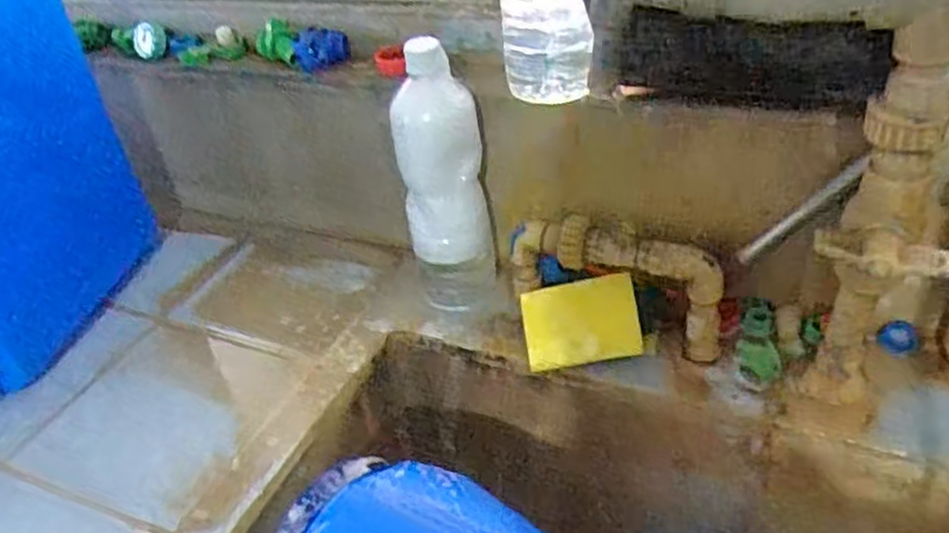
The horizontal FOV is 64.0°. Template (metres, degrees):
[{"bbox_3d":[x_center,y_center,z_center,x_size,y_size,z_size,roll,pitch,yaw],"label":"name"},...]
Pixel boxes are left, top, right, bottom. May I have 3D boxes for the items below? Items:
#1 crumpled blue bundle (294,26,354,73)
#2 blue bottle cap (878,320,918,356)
[{"bbox_3d":[-0.154,-0.220,0.773,0.054,0.034,0.047,-15,39,-9],"label":"crumpled blue bundle"},{"bbox_3d":[0.366,0.060,0.654,0.030,0.018,0.027,18,45,29],"label":"blue bottle cap"}]

